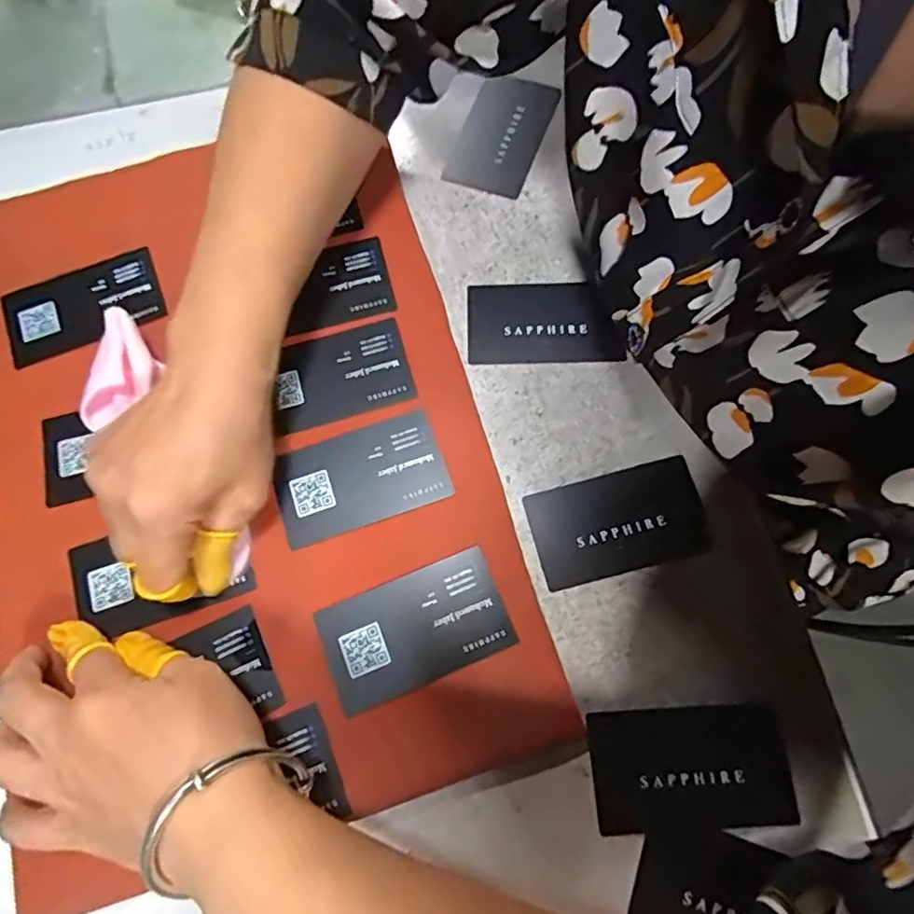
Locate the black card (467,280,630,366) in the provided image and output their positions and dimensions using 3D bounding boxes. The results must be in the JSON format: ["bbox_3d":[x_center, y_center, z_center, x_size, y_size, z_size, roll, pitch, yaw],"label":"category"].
[{"bbox_3d":[0.049,-0.078,0.333,0.084,0.004,0.049,-2,73,2],"label":"black card"}]

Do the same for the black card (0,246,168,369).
[{"bbox_3d":[-0.214,-0.087,0.337,0.087,0.005,0.049,-21,73,-4],"label":"black card"}]

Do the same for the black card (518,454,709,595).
[{"bbox_3d":[0.082,0.033,0.301,0.087,0.004,0.050,-15,73,-2],"label":"black card"}]

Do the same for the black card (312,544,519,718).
[{"bbox_3d":[-0.020,0.082,0.281,0.086,0.004,0.051,-22,74,-5],"label":"black card"}]

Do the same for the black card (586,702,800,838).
[{"bbox_3d":[0.105,0.141,0.268,0.086,0.004,0.050,-5,72,3],"label":"black card"}]

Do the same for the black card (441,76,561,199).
[{"bbox_3d":[0.028,-0.201,0.369,0.051,0.006,0.082,20,79,10],"label":"black card"}]

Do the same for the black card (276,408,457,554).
[{"bbox_3d":[-0.050,0.010,0.302,0.085,0.004,0.051,-20,73,-4],"label":"black card"}]

